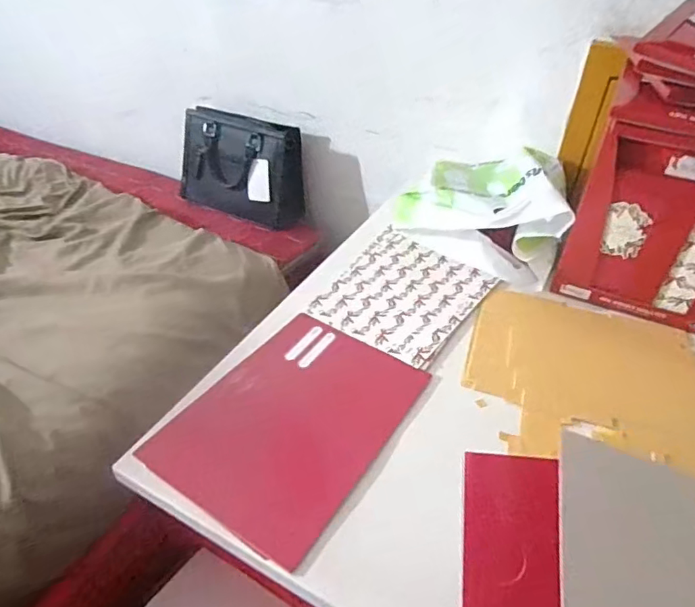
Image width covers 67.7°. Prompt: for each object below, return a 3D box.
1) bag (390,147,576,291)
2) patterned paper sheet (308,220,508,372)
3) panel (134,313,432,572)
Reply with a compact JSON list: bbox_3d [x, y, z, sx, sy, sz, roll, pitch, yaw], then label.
[{"bbox_3d":[0.220,-0.159,0.784,0.236,0.095,0.251,22,43,24],"label":"bag"},{"bbox_3d":[0.074,-0.018,0.703,0.194,0.006,0.217,28,47,27],"label":"patterned paper sheet"},{"bbox_3d":[-0.055,0.116,0.546,0.186,0.010,0.251,27,46,21],"label":"panel"}]

